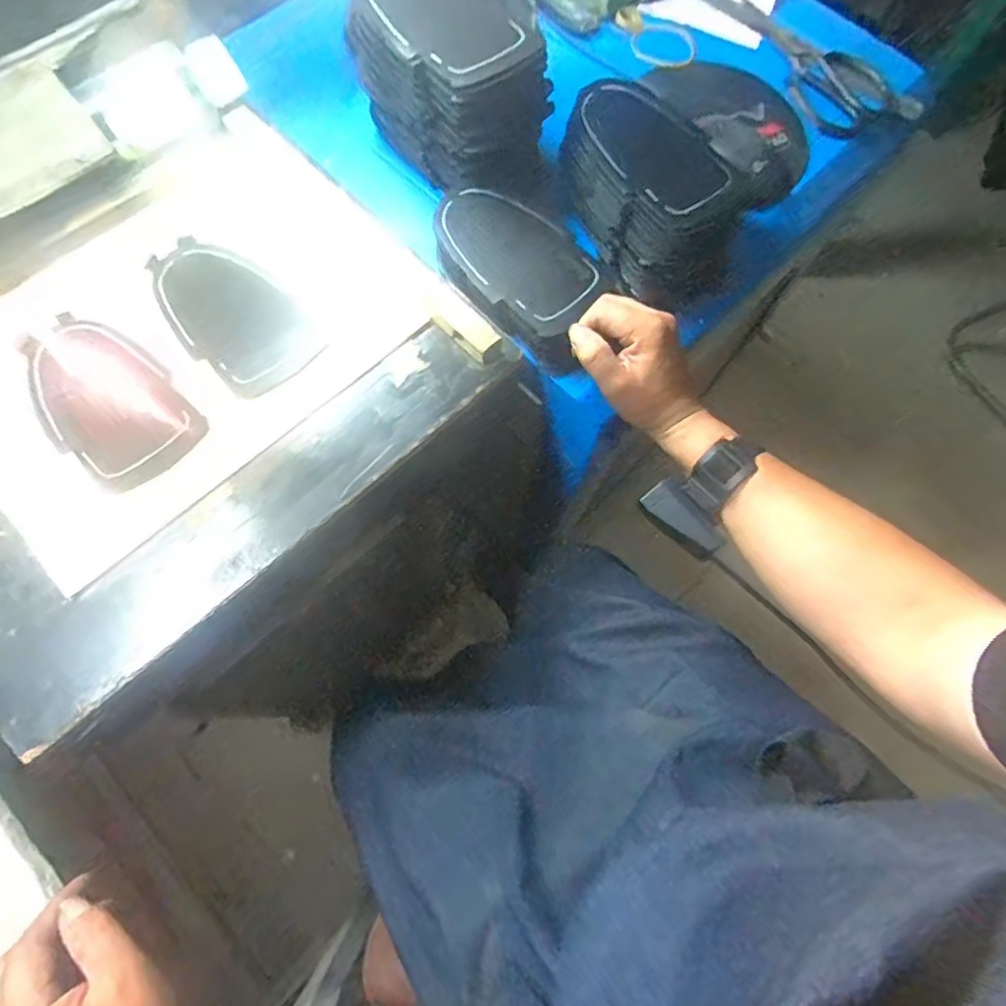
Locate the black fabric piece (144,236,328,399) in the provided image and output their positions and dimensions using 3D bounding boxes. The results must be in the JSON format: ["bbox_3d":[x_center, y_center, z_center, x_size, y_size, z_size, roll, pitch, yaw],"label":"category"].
[{"bbox_3d":[-0.223,-0.159,0.489,0.087,0.005,0.156,-40,78,-14],"label":"black fabric piece"}]

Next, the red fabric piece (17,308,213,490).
[{"bbox_3d":[-0.305,-0.082,0.459,0.089,0.004,0.158,-40,78,-14],"label":"red fabric piece"}]

